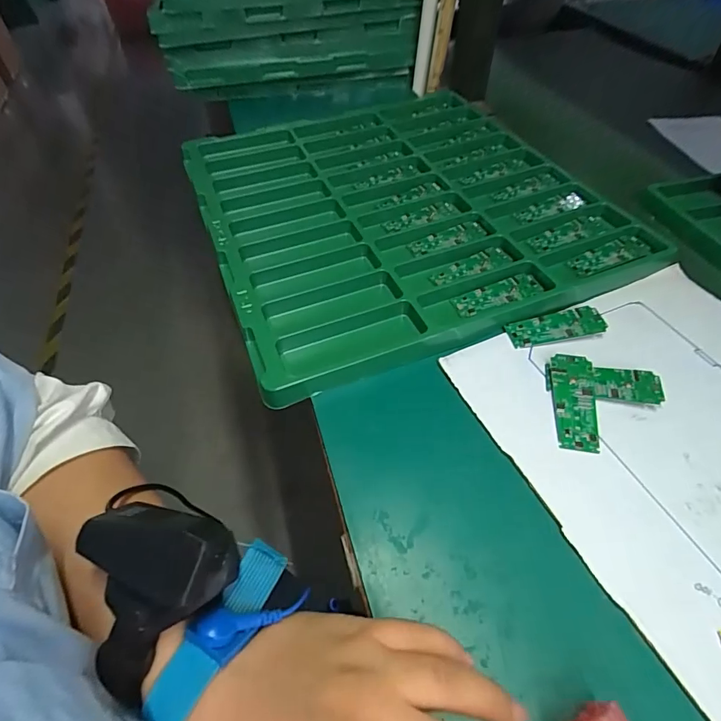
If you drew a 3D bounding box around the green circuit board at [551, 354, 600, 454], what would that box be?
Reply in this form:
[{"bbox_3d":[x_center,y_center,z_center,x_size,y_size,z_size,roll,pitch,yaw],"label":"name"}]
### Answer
[{"bbox_3d":[0.146,0.027,0.297,0.028,0.006,0.072,9,52,7],"label":"green circuit board"}]

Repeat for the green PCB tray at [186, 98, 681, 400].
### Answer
[{"bbox_3d":[0.029,-0.167,0.443,0.362,0.021,0.388,-20,55,-12],"label":"green PCB tray"}]

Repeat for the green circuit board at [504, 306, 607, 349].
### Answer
[{"bbox_3d":[0.152,-0.026,0.338,0.072,0.007,0.024,-7,51,-6],"label":"green circuit board"}]

